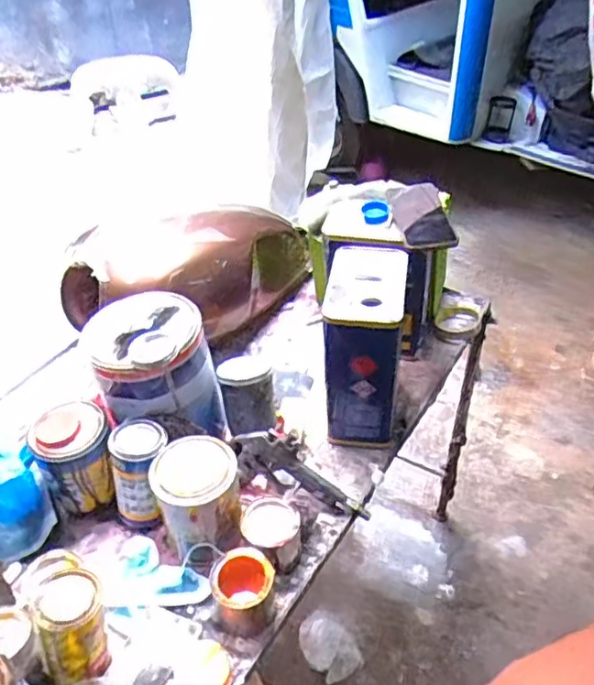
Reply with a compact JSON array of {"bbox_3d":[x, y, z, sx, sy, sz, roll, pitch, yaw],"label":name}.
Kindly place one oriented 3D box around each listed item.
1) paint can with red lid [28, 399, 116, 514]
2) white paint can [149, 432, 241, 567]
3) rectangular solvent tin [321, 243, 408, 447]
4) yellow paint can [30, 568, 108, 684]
[{"bbox_3d":[-0.302,0.160,0.862,0.095,0.127,0.093,0,43,0],"label":"paint can with red lid"},{"bbox_3d":[-0.129,0.204,0.809,0.100,0.116,0.110,0,43,0],"label":"white paint can"},{"bbox_3d":[0.096,0.006,0.946,0.109,0.254,0.195,4,43,4],"label":"rectangular solvent tin"},{"bbox_3d":[-0.246,0.315,0.694,0.078,0.119,0.081,-18,46,-19],"label":"yellow paint can"}]

